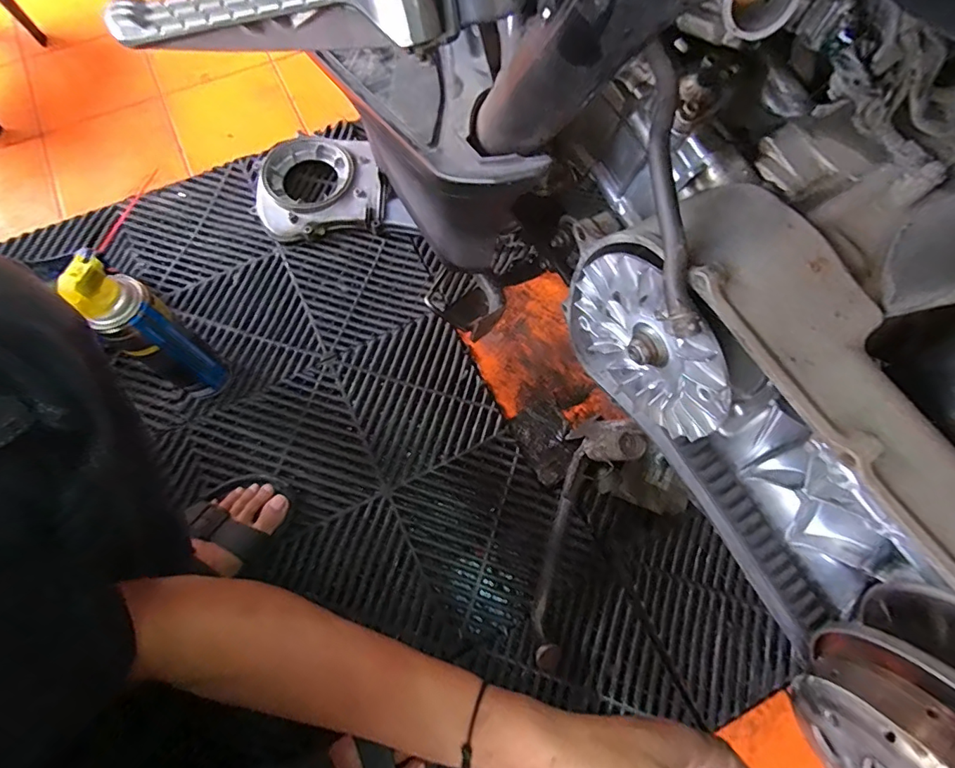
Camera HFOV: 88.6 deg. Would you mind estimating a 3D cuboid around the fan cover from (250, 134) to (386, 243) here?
[{"bbox_3d":[-0.246,-0.310,0.765,0.195,0.040,0.176,-8,71,-1],"label":"fan cover"}]

